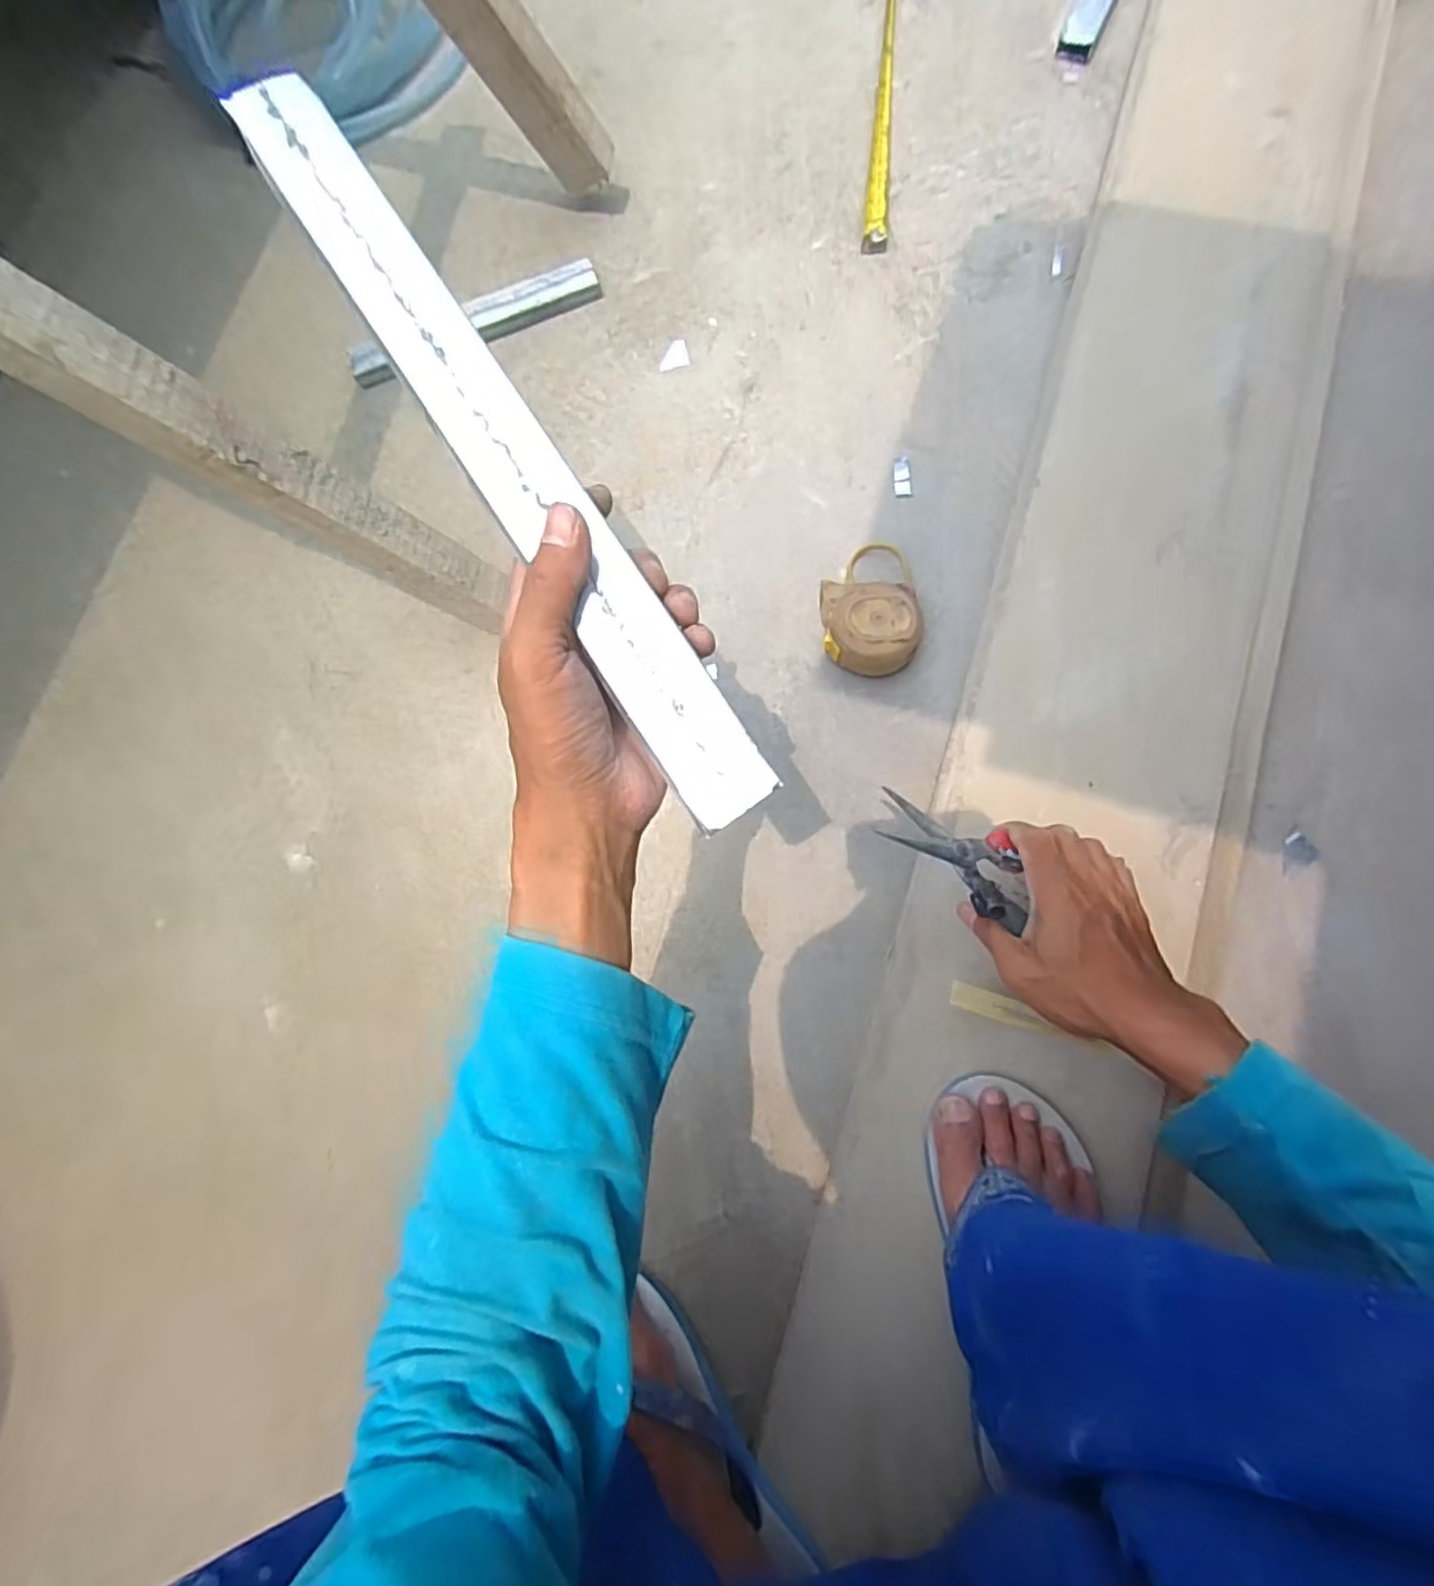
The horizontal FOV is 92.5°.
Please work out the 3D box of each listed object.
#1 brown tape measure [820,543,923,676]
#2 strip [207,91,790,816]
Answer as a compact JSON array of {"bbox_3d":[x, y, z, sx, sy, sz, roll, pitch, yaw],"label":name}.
[{"bbox_3d":[0.124,-0.154,0.561,0.081,0.045,0.124,3,78,4],"label":"brown tape measure"},{"bbox_3d":[-0.089,-0.142,0.273,0.035,0.006,0.358,-34,85,-7],"label":"strip"}]

